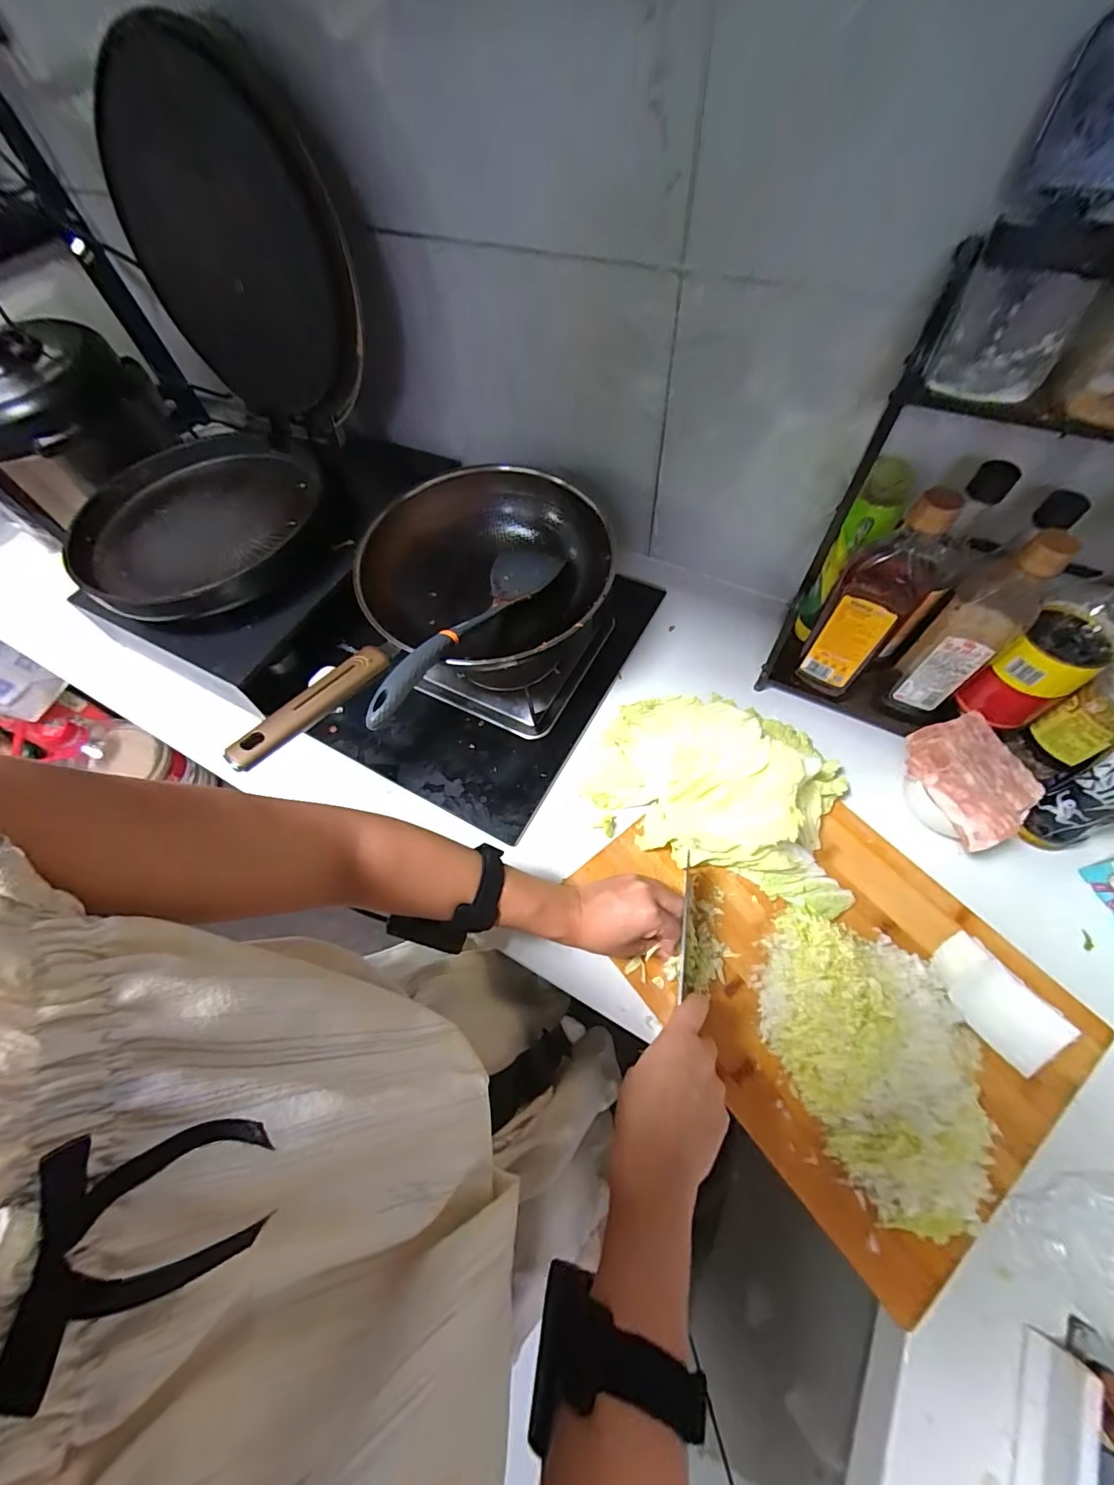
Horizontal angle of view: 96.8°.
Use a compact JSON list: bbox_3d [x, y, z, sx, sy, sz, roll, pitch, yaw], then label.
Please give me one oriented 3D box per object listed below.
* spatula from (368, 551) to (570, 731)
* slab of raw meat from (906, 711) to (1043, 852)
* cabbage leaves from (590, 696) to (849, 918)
[{"bbox_3d":[-0.101,-0.135,0.569,0.078,0.040,0.339,20,46,14],"label":"spatula"},{"bbox_3d":[0.427,0.031,0.501,0.109,0.040,0.118,-26,63,-10],"label":"slab of raw meat"},{"bbox_3d":[0.177,0.036,0.536,0.278,0.084,0.196,16,64,12],"label":"cabbage leaves"}]

